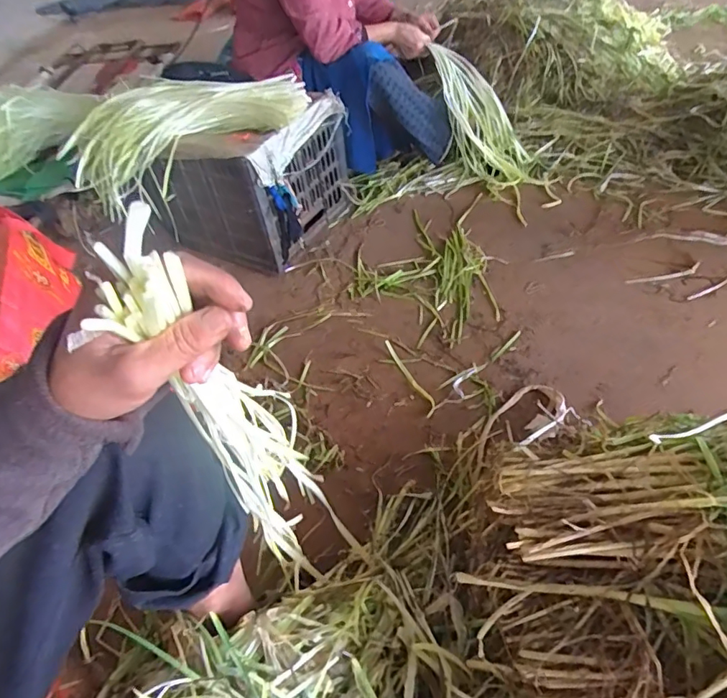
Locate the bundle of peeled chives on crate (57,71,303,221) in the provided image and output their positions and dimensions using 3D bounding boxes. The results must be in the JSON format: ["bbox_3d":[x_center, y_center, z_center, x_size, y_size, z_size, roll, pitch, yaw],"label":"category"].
[{"bbox_3d":[-0.385,-0.459,1.075,0.539,0.180,0.154,-17,48,8],"label":"bundle of peeled chives on crate"}]

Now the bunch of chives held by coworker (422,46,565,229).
[{"bbox_3d":[0.321,-0.565,1.314,0.159,0.107,0.512,-24,84,-14],"label":"bunch of chives held by coworker"}]

